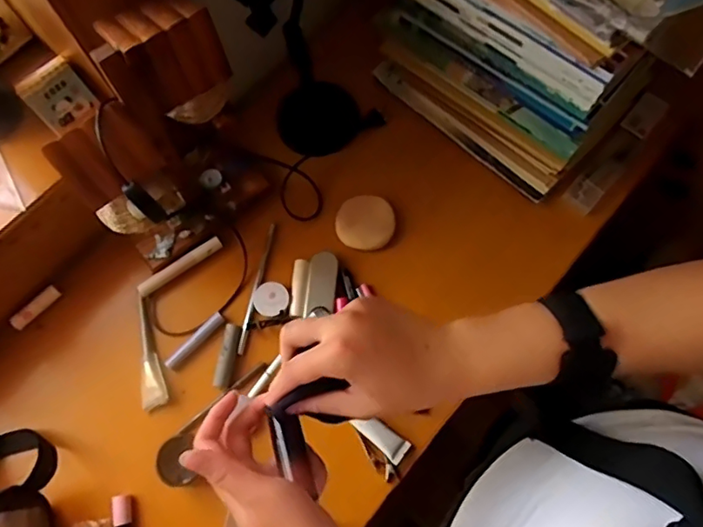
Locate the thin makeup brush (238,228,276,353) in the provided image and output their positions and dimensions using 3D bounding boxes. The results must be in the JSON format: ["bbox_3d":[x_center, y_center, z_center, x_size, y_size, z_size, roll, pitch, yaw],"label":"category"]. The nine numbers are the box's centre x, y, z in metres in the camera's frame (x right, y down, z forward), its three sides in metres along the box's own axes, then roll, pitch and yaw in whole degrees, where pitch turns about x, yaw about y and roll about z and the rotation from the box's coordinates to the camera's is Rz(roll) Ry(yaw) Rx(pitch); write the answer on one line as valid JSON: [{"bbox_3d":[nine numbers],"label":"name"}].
[{"bbox_3d":[-0.118,0.027,0.692,0.012,0.014,0.167,9,72,5],"label":"thin makeup brush"}]

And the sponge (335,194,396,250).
[{"bbox_3d":[0.018,-0.055,0.724,0.075,0.015,0.075,9,72,5],"label":"sponge"}]

